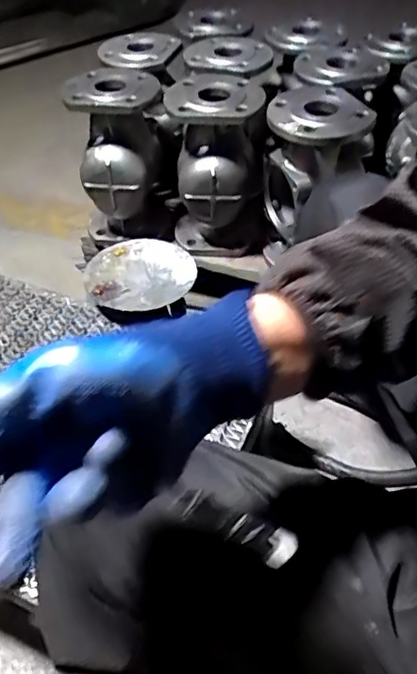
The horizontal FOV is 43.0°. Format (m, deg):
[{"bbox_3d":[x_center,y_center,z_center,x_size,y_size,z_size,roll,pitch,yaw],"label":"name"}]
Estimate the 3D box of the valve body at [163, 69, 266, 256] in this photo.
[{"bbox_3d":[0.021,-0.290,0.927,0.159,0.293,0.169,4,47,4],"label":"valve body"}]

